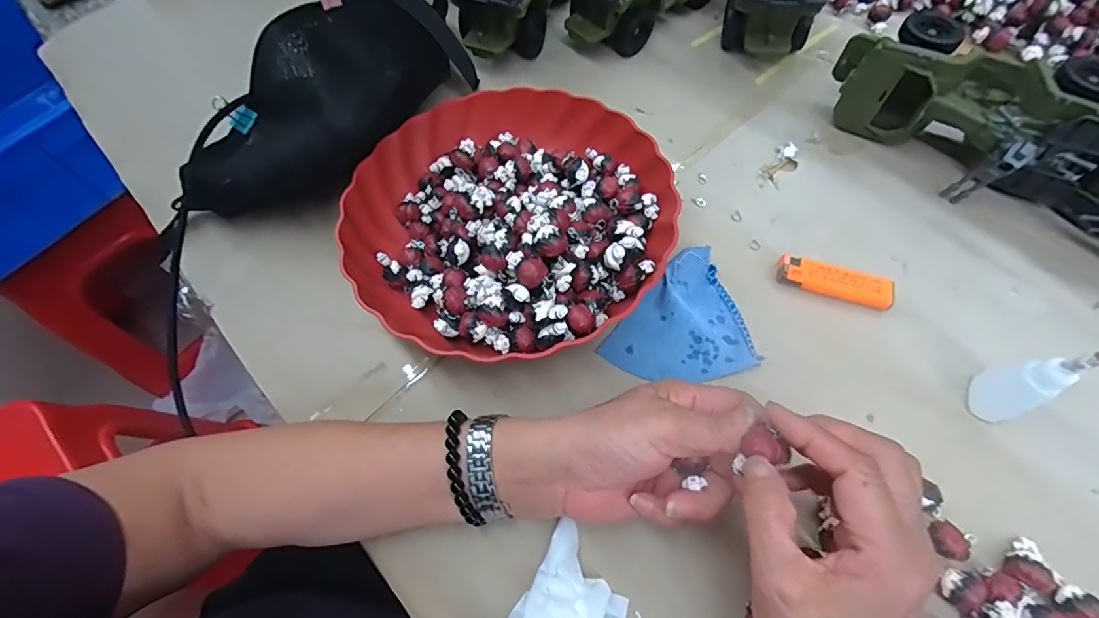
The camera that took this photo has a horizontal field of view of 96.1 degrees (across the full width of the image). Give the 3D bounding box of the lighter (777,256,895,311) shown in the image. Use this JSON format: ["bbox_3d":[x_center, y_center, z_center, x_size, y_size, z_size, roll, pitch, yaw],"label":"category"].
[{"bbox_3d":[0.215,-0.020,0.372,0.082,0.012,0.025,14,64,10],"label":"lighter"}]

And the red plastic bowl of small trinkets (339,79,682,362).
[{"bbox_3d":[-0.028,-0.076,0.377,0.234,0.071,0.233,-1,63,2],"label":"red plastic bowl of small trinkets"}]

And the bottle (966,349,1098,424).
[{"bbox_3d":[0.296,0.041,0.297,0.024,0.091,0.032,-17,63,-6],"label":"bottle"}]

